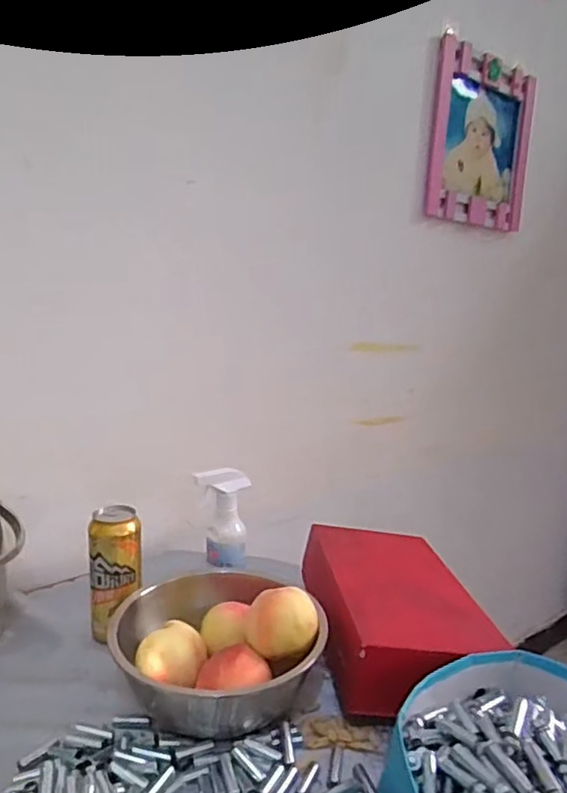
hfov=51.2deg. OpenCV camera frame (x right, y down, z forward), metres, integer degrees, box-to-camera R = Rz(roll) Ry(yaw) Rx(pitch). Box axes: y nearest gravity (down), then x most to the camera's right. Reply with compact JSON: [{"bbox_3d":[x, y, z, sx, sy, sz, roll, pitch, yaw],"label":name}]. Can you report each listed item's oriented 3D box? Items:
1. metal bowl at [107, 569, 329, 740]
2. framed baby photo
[{"bbox_3d":[-0.077,0.284,0.662,0.194,0.120,0.194,2,11,0],"label":"metal bowl"},{"bbox_3d":[0.457,-0.575,1.349,0.354,0.343,0.040,-5,14,-36],"label":"framed baby photo"}]

